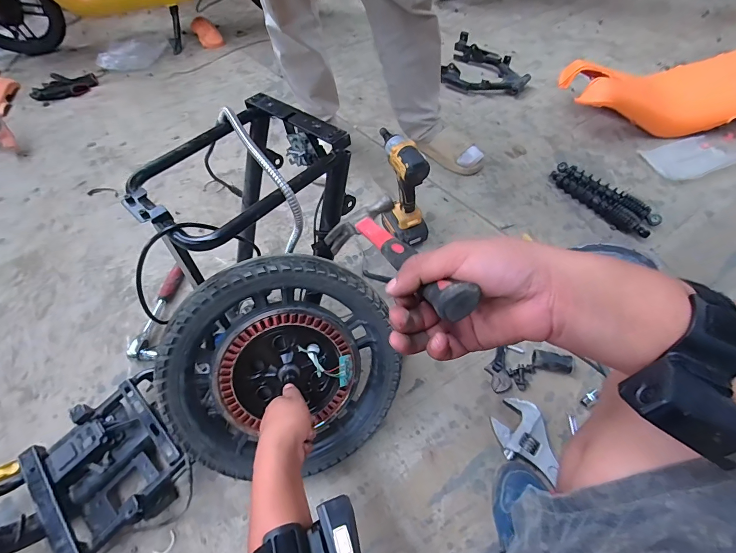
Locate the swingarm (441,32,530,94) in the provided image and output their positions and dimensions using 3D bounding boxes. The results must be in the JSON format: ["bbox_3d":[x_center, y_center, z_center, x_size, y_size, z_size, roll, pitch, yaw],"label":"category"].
[{"bbox_3d":[0.432,-0.763,1.329,0.320,0.071,0.239,25,61,17],"label":"swingarm"}]

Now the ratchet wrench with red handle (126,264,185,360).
[{"bbox_3d":[-0.478,0.078,0.828,0.054,0.033,0.235,-1,57,2],"label":"ratchet wrench with red handle"}]

